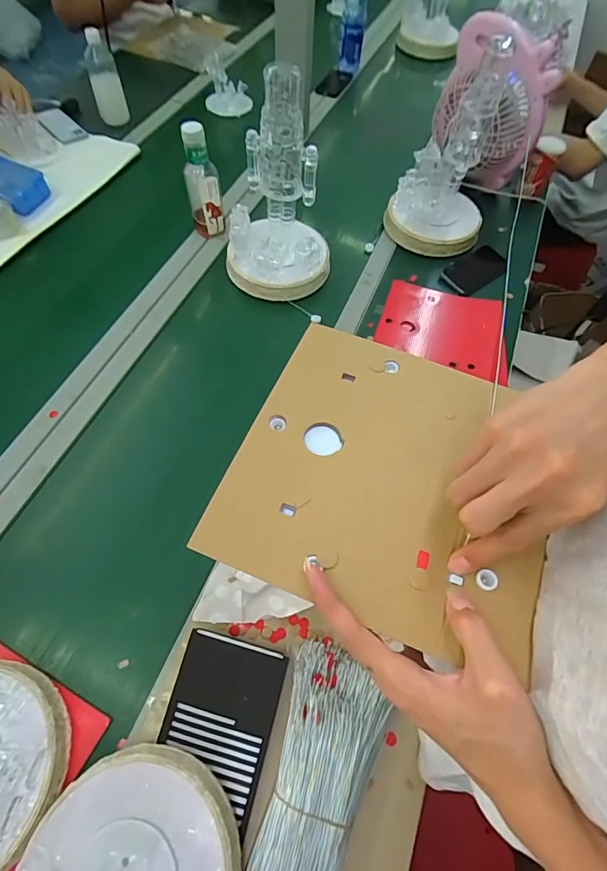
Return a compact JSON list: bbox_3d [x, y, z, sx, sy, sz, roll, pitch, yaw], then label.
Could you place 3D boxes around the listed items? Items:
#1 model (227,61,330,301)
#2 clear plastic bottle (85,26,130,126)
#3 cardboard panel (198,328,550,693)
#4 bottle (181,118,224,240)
[{"bbox_3d":[-0.045,-0.446,0.761,0.188,0.324,0.193,3,61,0],"label":"model"},{"bbox_3d":[-0.520,-0.932,1.095,0.075,0.165,0.063,-19,63,-12],"label":"clear plastic bottle"},{"bbox_3d":[0.064,0.021,0.307,0.210,0.008,0.217,20,61,9],"label":"cardboard panel"},{"bbox_3d":[-0.206,-0.513,0.870,0.066,0.217,0.065,-14,62,-9],"label":"bottle"}]

